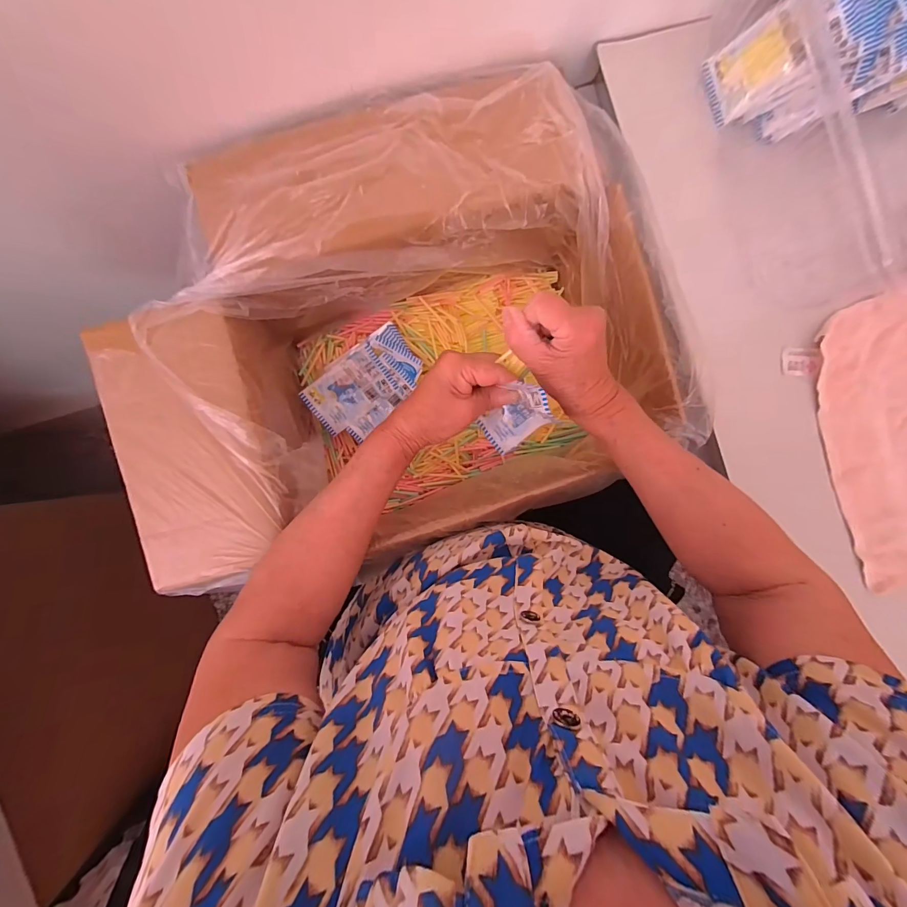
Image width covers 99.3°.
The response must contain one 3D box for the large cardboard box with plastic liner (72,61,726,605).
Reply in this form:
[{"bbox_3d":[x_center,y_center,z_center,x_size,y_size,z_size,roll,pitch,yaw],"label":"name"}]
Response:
[{"bbox_3d":[-0.058,-0.118,0.411,0.522,0.214,0.379,-14,89,-5],"label":"large cardboard box with plastic liner"}]

